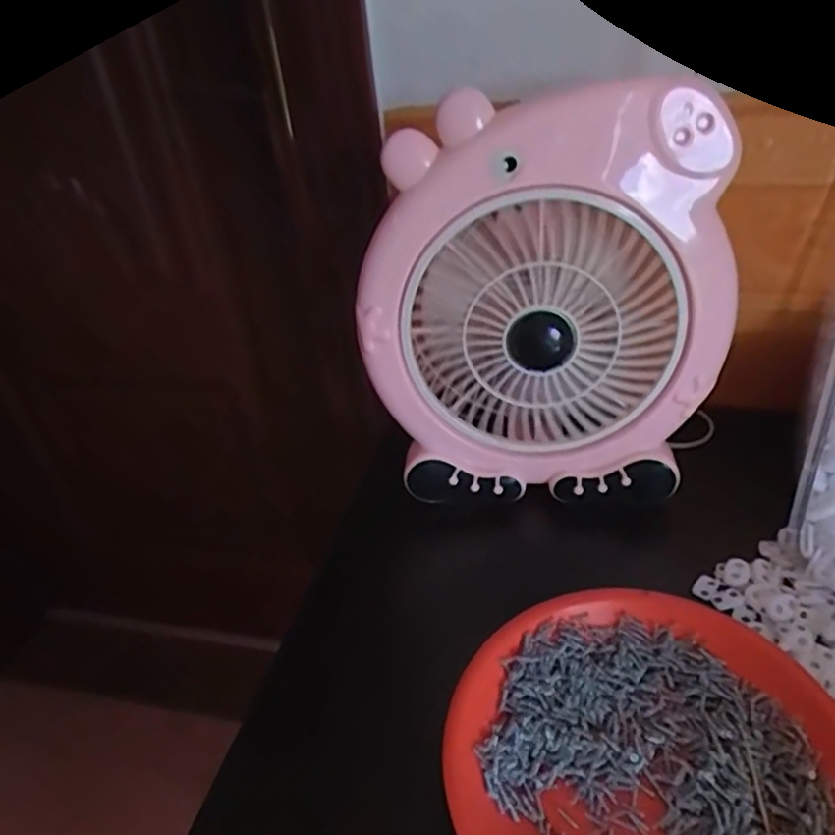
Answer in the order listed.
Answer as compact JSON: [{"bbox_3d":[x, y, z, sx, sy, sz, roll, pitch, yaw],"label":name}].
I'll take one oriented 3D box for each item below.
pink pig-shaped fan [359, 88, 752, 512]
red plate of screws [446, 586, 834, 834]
[{"bbox_3d":[0.082,-0.075,0.454,0.236,0.253,0.114,-6,36,0],"label":"pink pig-shaped fan"},{"bbox_3d":[0.114,0.170,0.328,0.187,0.018,0.187,-4,36,3],"label":"red plate of screws"}]

